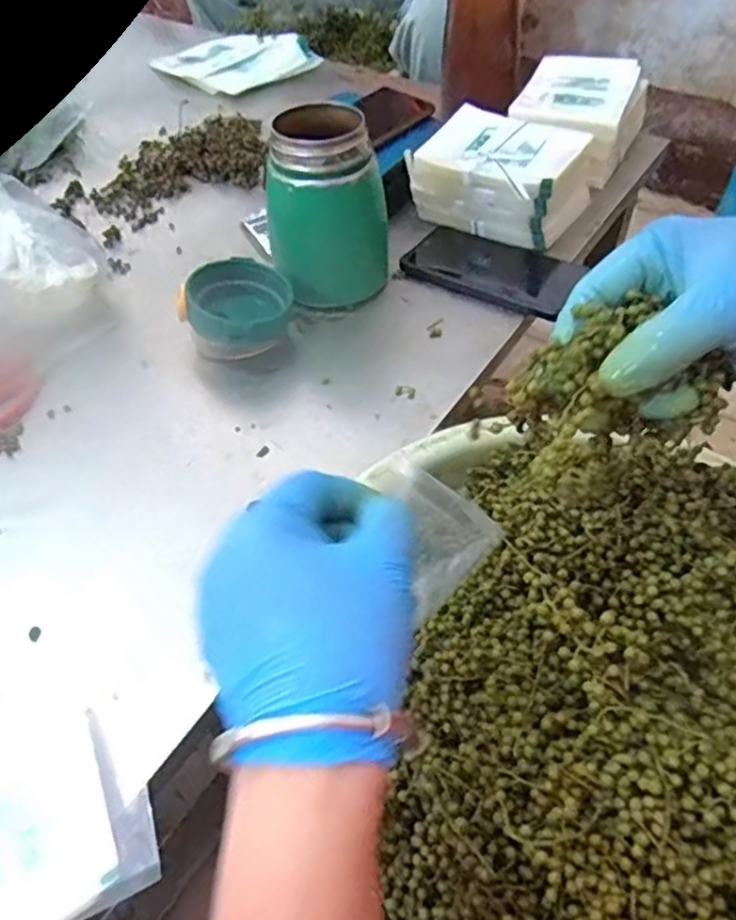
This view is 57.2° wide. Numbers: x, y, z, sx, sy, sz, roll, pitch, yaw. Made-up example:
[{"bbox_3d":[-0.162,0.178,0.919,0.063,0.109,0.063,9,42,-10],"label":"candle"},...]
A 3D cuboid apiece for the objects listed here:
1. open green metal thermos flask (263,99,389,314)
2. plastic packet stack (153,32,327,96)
[{"bbox_3d":[-0.034,-0.211,0.579,0.100,0.150,0.088,-1,51,1],"label":"open green metal thermos flask"},{"bbox_3d":[-0.185,-0.555,0.937,0.156,0.039,0.212,-38,60,-25],"label":"plastic packet stack"}]

